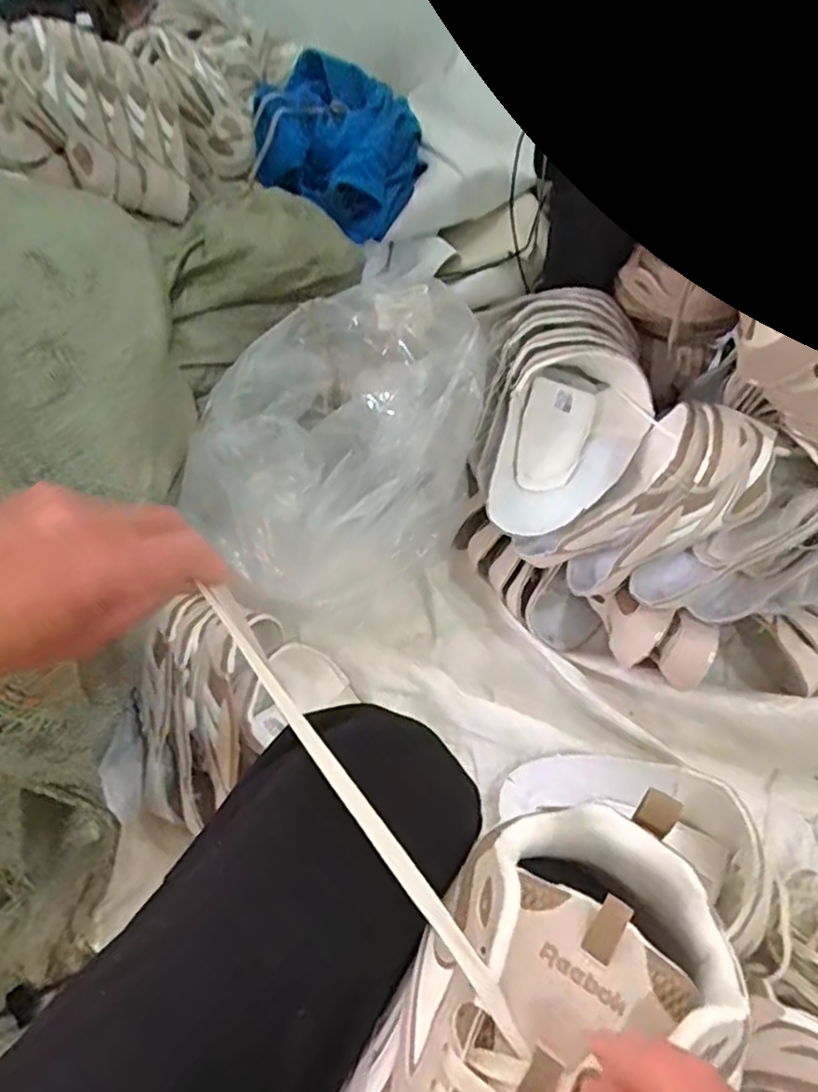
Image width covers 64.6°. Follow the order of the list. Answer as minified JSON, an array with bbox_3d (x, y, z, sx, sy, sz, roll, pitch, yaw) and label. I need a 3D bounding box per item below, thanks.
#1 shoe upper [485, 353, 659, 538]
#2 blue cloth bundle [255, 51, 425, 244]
[{"bbox_3d":[0.180,-0.120,0.719,0.153,0.081,0.239,24,80,1],"label":"shoe upper"},{"bbox_3d":[-0.137,-0.740,1.208,0.319,0.189,0.332,-2,52,3],"label":"blue cloth bundle"}]

